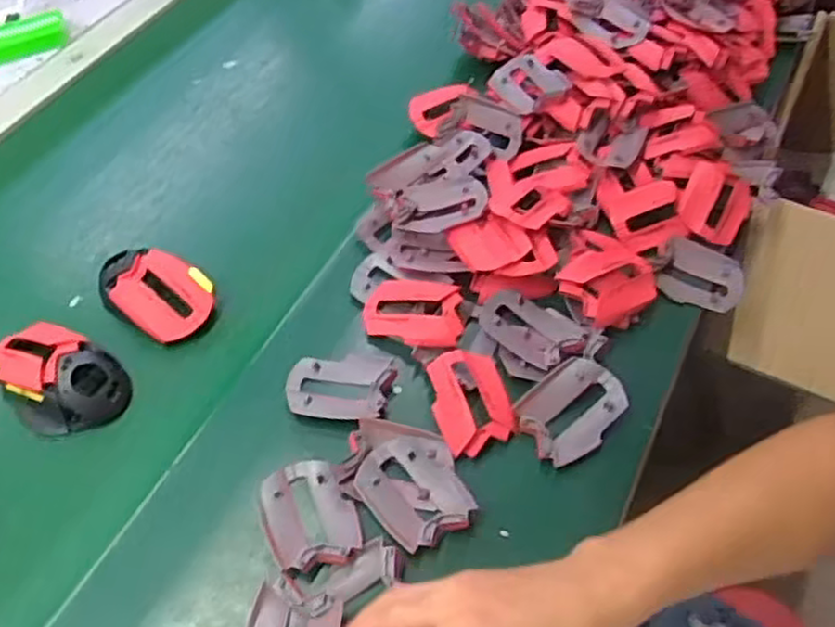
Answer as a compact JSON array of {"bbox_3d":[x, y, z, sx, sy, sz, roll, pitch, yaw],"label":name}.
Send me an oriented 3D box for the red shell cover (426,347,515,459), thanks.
[{"bbox_3d":[0.040,0.064,0.558,0.056,0.014,0.080,-10,53,-6],"label":"red shell cover"}]

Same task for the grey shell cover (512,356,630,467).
[{"bbox_3d":[0.114,0.070,0.551,0.077,0.022,0.060,-35,60,-22],"label":"grey shell cover"}]

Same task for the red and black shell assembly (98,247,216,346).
[{"bbox_3d":[-0.221,-0.016,0.623,0.104,0.041,0.067,29,59,21],"label":"red and black shell assembly"}]

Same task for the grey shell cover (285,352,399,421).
[{"bbox_3d":[-0.059,0.054,0.569,0.078,0.013,0.061,5,53,6],"label":"grey shell cover"}]

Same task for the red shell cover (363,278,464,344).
[{"bbox_3d":[-0.002,-0.003,0.597,0.080,0.013,0.055,11,54,9],"label":"red shell cover"}]

